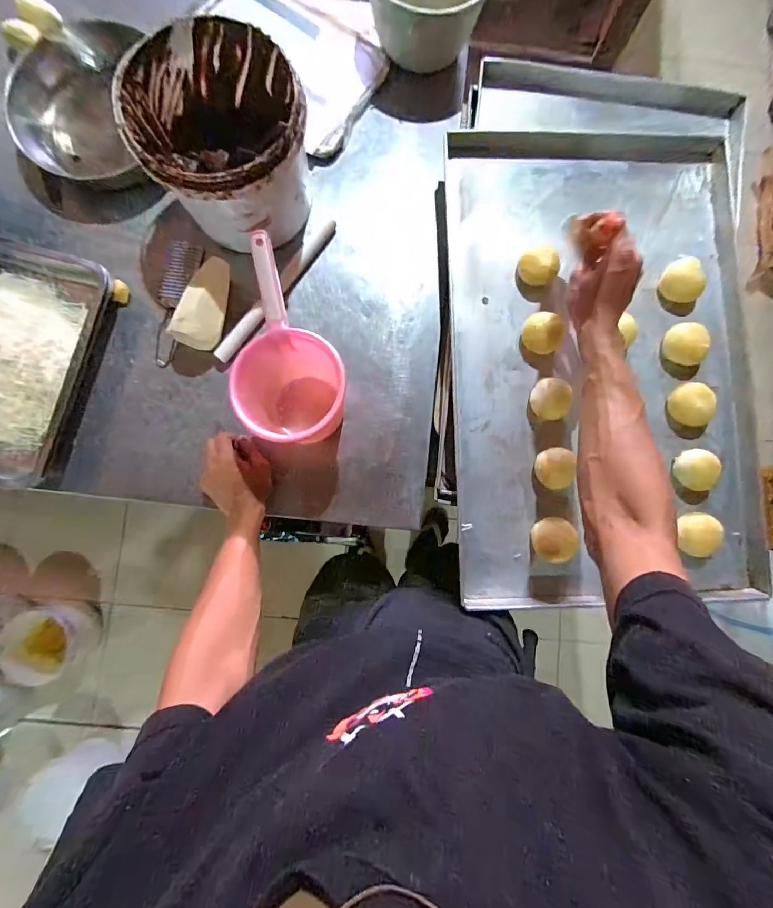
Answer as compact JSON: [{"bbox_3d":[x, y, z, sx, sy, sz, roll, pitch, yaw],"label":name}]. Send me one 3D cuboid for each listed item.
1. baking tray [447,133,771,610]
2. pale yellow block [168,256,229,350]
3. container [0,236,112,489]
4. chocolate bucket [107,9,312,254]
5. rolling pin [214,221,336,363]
[{"bbox_3d":[0.330,-0.139,0.588,0.472,0.056,0.710,-1,85,-1],"label":"baking tray"},{"bbox_3d":[-0.265,-0.223,0.579,0.051,0.058,0.133,22,85,1],"label":"pale yellow block"},{"bbox_3d":[-0.574,-0.143,0.569,0.273,0.049,0.352,16,85,1],"label":"container"},{"bbox_3d":[-0.221,-0.432,0.557,0.213,0.169,0.226,0,85,-1],"label":"chocolate bucket"},{"bbox_3d":[-0.172,-0.258,0.612,0.019,0.018,0.280,36,85,2],"label":"rolling pin"}]

